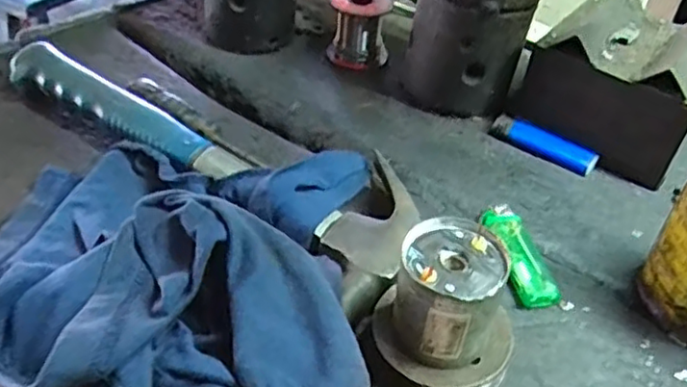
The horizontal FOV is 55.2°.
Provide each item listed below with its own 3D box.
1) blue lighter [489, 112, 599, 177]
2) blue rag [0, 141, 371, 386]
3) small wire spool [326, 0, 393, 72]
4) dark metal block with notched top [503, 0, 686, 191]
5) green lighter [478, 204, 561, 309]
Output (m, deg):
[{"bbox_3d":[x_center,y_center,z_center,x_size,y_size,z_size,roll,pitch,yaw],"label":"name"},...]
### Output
[{"bbox_3d":[0.151,-0.038,0.497,0.080,0.011,0.022,28,46,25],"label":"blue lighter"},{"bbox_3d":[-0.095,0.032,0.351,0.212,0.068,0.204,3,41,-2],"label":"blue rag"},{"bbox_3d":[0.013,-0.144,0.571,0.048,0.057,0.043,-17,45,-24],"label":"small wire spool"},{"bbox_3d":[0.214,-0.086,0.503,0.126,0.085,0.117,29,46,26],"label":"dark metal block with notched top"},{"bbox_3d":[0.107,0.037,0.406,0.026,0.011,0.077,-4,41,-11],"label":"green lighter"}]

